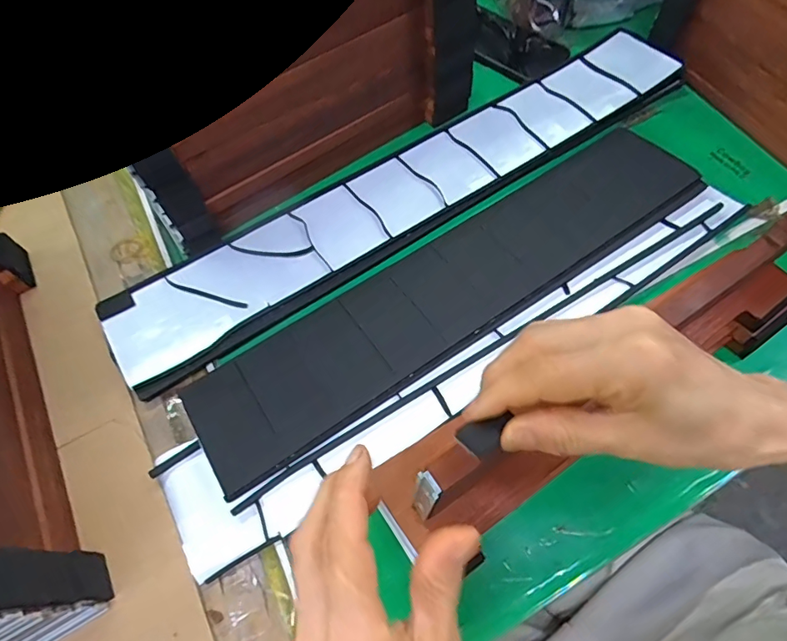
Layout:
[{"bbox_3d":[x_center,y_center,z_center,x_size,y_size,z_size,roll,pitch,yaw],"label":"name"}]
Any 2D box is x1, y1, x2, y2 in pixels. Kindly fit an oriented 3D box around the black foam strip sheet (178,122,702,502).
[{"bbox_3d":[0.056,-0.033,0.417,0.476,0.016,0.094,-32,67,-13],"label":"black foam strip sheet"}]

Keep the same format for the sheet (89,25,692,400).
[{"bbox_3d":[0.028,-0.137,0.475,0.619,0.013,0.101,-32,64,-14],"label":"sheet"}]

